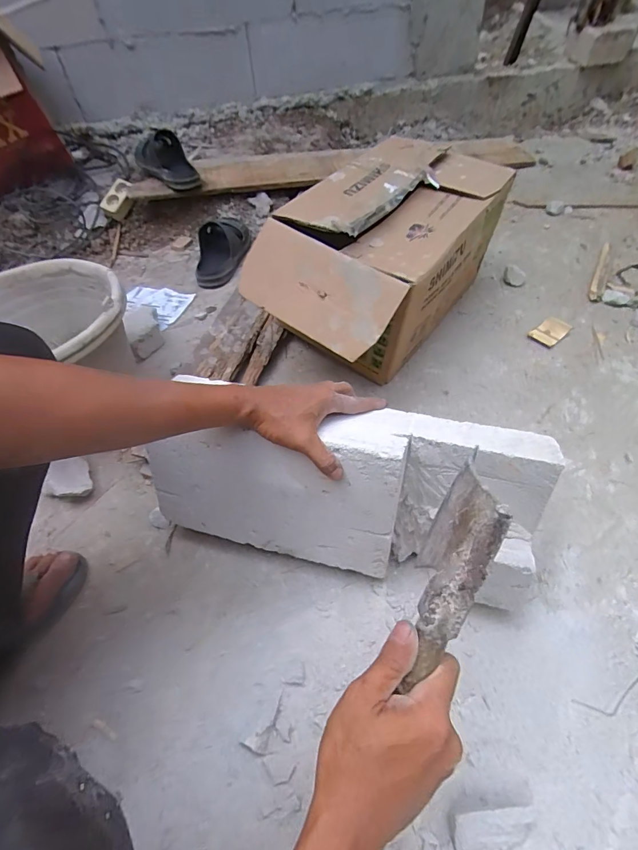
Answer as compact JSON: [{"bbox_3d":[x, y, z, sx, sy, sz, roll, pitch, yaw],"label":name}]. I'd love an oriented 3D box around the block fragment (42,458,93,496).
[{"bbox_3d":[-0.402,0.090,0.665,0.056,0.050,0.064,-9,52,-3],"label":"block fragment"}]

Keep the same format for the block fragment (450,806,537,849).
[{"bbox_3d":[0.170,0.390,0.392,0.079,0.037,0.035,-7,52,-1],"label":"block fragment"}]

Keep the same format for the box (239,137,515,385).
[{"bbox_3d":[0.119,-0.309,0.774,0.270,0.234,0.501,29,59,25],"label":"box"}]

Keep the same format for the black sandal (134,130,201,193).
[{"bbox_3d":[-0.423,-0.728,1.133,0.121,0.092,0.200,-29,54,-17],"label":"black sandal"}]

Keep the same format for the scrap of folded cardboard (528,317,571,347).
[{"bbox_3d":[0.473,-0.192,0.840,0.060,0.022,0.054,-32,57,-19],"label":"scrap of folded cardboard"}]

